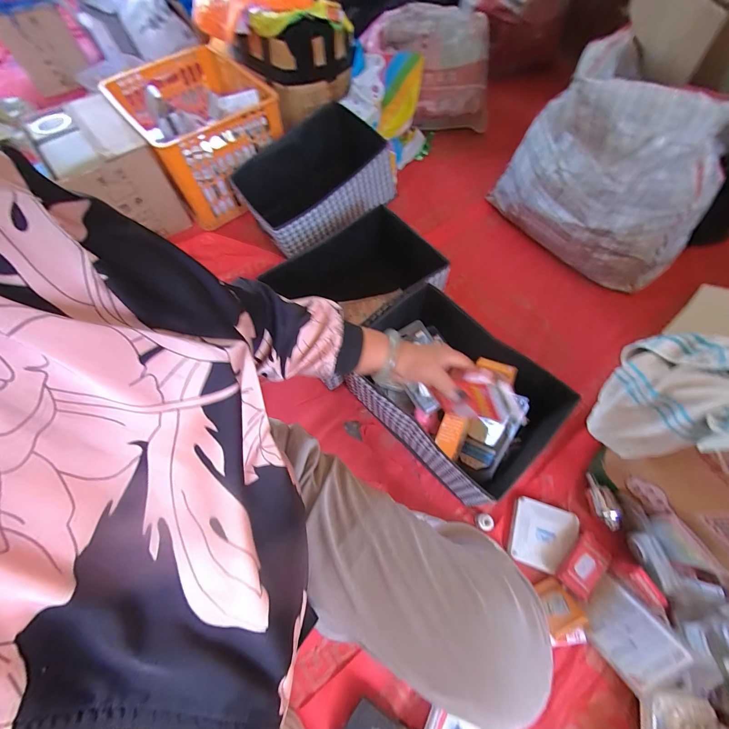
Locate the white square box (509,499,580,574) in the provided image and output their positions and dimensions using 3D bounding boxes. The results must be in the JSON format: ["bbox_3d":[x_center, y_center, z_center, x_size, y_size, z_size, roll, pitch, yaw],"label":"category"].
[{"bbox_3d":[0.375,0.362,0.683,0.123,0.025,0.128,19,67,11],"label":"white square box"}]

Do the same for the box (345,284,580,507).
[{"bbox_3d":[0.186,0.059,0.736,0.286,0.182,0.416,-43,70,-16],"label":"box"}]

